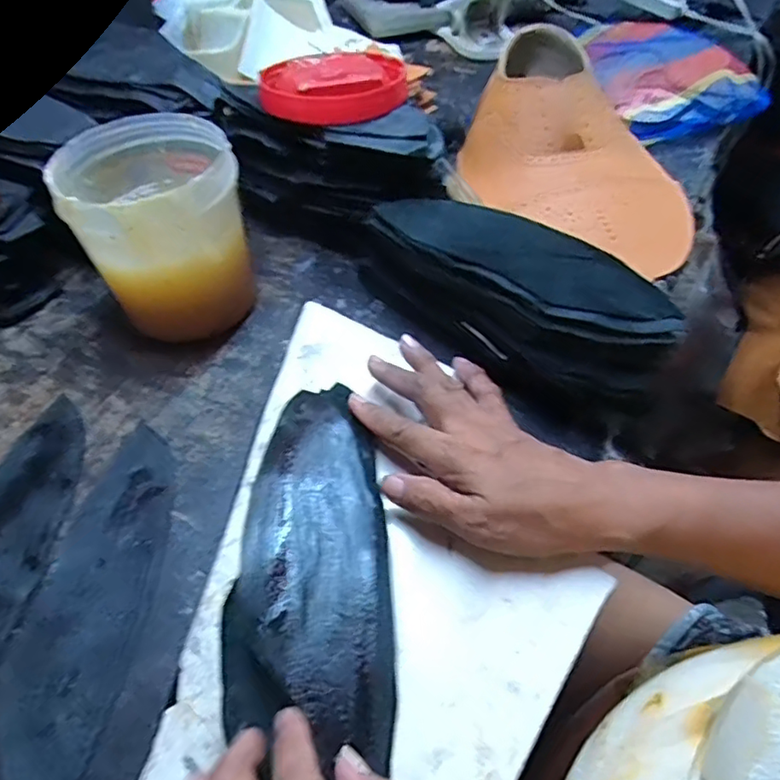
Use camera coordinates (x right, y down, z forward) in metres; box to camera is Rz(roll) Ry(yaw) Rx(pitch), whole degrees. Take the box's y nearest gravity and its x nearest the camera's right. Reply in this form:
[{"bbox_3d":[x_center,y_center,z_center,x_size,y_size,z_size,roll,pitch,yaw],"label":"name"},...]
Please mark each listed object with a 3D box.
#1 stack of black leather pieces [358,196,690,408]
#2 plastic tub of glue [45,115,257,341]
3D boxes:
[{"bbox_3d":[0.085,-0.069,0.415,0.092,0.080,0.229,-33,56,-23],"label":"stack of black leather pieces"},{"bbox_3d":[-0.169,-0.120,0.439,0.111,0.134,0.124,-21,52,-14],"label":"plastic tub of glue"}]

